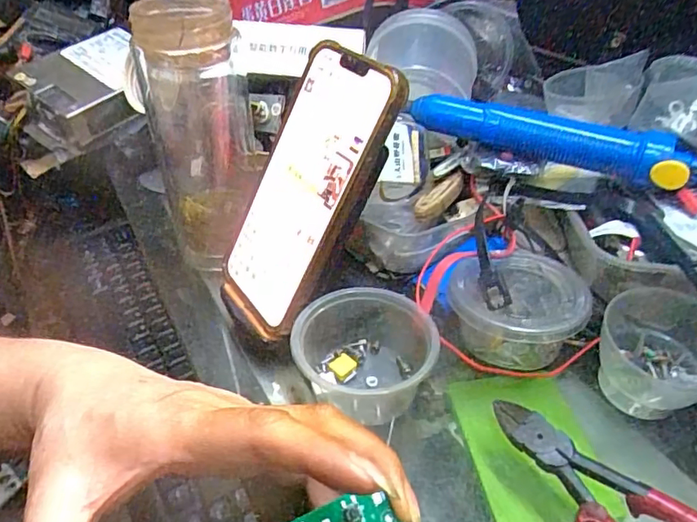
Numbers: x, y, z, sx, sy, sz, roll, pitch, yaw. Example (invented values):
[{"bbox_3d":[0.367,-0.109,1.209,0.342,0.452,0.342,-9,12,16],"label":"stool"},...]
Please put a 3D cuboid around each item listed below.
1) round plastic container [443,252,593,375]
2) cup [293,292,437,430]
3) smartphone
[{"bbox_3d":[0.103,0.029,0.332,0.074,0.040,0.078,-1,38,0],"label":"round plastic container"},{"bbox_3d":[0.008,0.053,0.310,0.076,0.044,0.082,-1,38,0],"label":"cup"},{"bbox_3d":[-0.025,-0.039,0.323,0.018,0.163,0.080,8,24,-45],"label":"smartphone"}]

